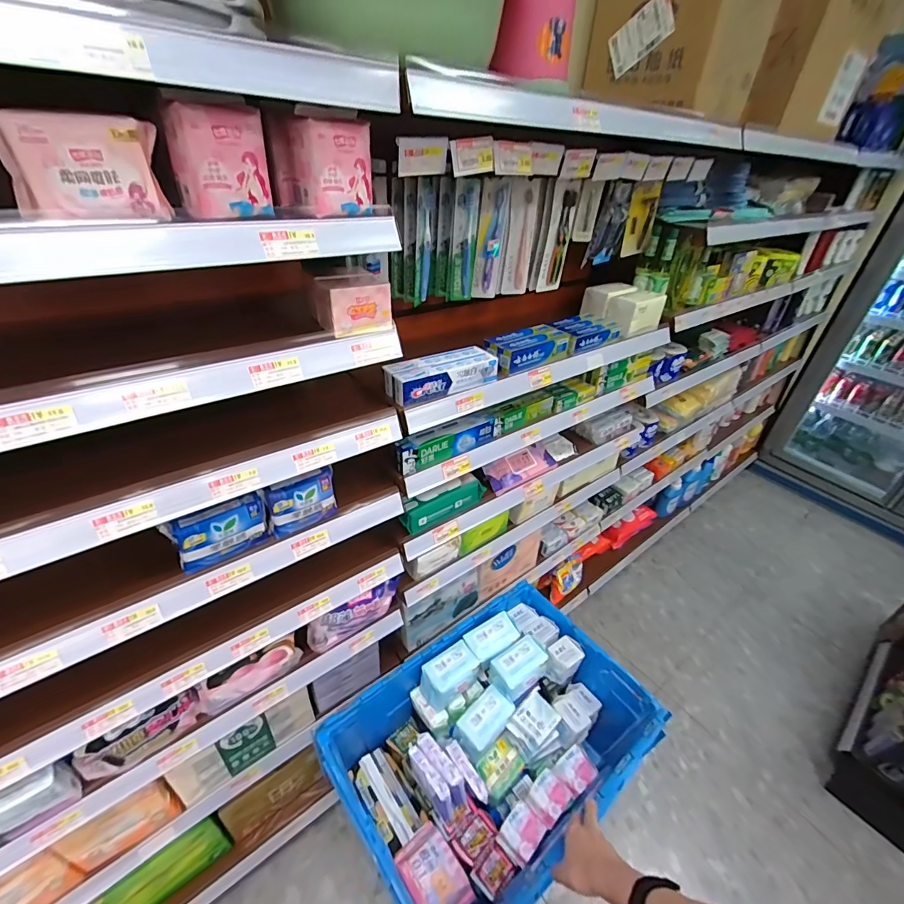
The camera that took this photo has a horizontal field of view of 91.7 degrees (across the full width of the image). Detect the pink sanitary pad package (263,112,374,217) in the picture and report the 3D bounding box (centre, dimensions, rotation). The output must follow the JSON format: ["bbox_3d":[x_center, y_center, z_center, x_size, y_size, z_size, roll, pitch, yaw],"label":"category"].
[{"bbox_3d":[-0.167,-0.362,0.552,0.088,0.096,0.110,-28,48,-36],"label":"pink sanitary pad package"}]

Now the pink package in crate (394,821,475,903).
[{"bbox_3d":[-0.032,0.773,0.801,0.095,0.036,0.139,-26,46,-34],"label":"pink package in crate"}]

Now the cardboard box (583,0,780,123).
[{"bbox_3d":[0.463,-0.856,0.894,0.200,0.246,0.290,-23,44,-32],"label":"cardboard box"}]

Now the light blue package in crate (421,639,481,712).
[{"bbox_3d":[-0.004,0.485,0.953,0.122,0.075,0.081,-26,46,-35],"label":"light blue package in crate"}]

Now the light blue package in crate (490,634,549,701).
[{"bbox_3d":[0.148,0.471,0.965,0.125,0.064,0.085,-23,44,-32],"label":"light blue package in crate"}]

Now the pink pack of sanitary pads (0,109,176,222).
[{"bbox_3d":[-0.333,-0.260,0.403,0.120,0.079,0.034,-21,44,-31],"label":"pink pack of sanitary pads"}]

